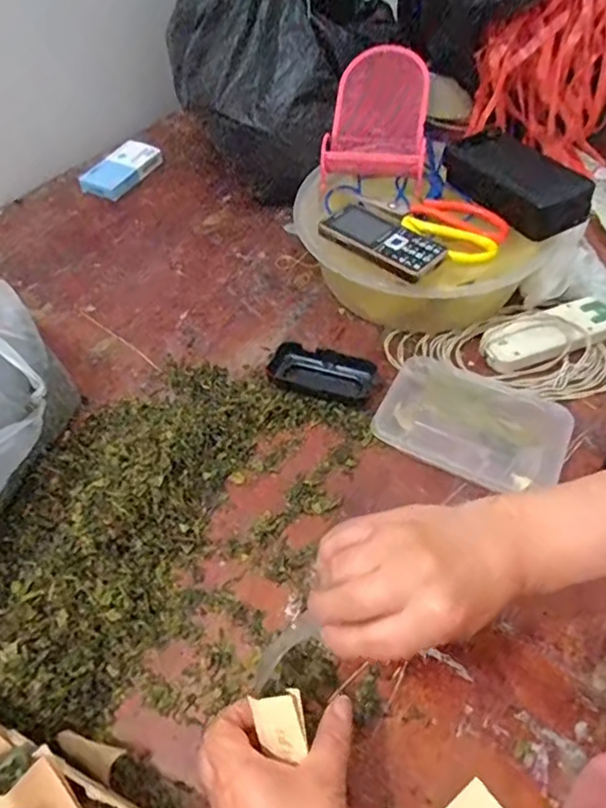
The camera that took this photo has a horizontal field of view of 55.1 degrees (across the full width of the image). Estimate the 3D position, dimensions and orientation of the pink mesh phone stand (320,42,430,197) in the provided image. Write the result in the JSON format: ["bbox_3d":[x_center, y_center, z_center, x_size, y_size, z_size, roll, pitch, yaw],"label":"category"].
[{"bbox_3d":[0.085,-0.325,0.657,0.116,0.088,0.121,7,53,6],"label":"pink mesh phone stand"}]

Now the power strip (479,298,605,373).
[{"bbox_3d":[0.265,-0.074,0.621,0.147,0.037,0.051,-16,55,-11],"label":"power strip"}]

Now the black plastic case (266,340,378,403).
[{"bbox_3d":[0.018,-0.033,0.607,0.108,0.019,0.056,11,54,9],"label":"black plastic case"}]

